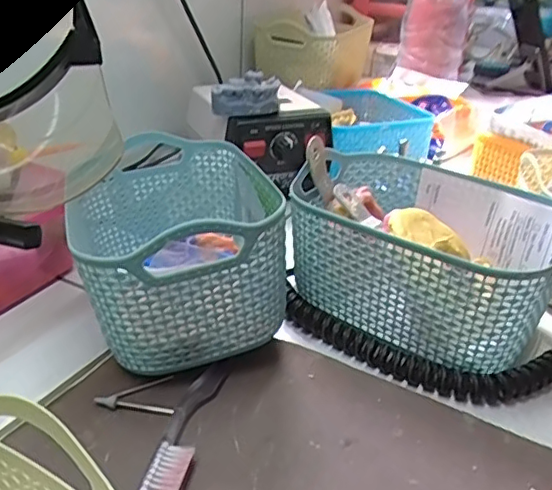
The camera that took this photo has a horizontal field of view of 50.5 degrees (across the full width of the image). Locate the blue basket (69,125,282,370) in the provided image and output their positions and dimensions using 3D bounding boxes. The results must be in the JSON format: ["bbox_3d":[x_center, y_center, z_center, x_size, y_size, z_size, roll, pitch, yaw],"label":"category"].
[{"bbox_3d":[-0.065,-0.005,0.374,0.116,0.095,0.174,-2,31,-12],"label":"blue basket"}]

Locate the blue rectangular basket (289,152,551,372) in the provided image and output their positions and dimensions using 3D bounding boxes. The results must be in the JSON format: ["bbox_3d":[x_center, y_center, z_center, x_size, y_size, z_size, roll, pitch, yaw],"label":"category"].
[{"bbox_3d":[0.094,0.007,0.385,0.162,0.081,0.116,25,35,31],"label":"blue rectangular basket"}]

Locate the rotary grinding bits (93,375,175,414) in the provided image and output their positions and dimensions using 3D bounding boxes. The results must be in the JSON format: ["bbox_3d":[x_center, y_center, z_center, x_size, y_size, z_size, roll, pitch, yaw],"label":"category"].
[{"bbox_3d":[-0.076,0.082,0.313,0.041,0.005,0.027,-2,31,-11],"label":"rotary grinding bits"}]

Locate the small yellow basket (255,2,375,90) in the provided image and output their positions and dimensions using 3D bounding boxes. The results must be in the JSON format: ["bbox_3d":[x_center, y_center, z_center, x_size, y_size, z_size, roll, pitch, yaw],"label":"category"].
[{"bbox_3d":[0.057,-0.262,0.767,0.103,0.078,0.183,16,31,21],"label":"small yellow basket"}]

